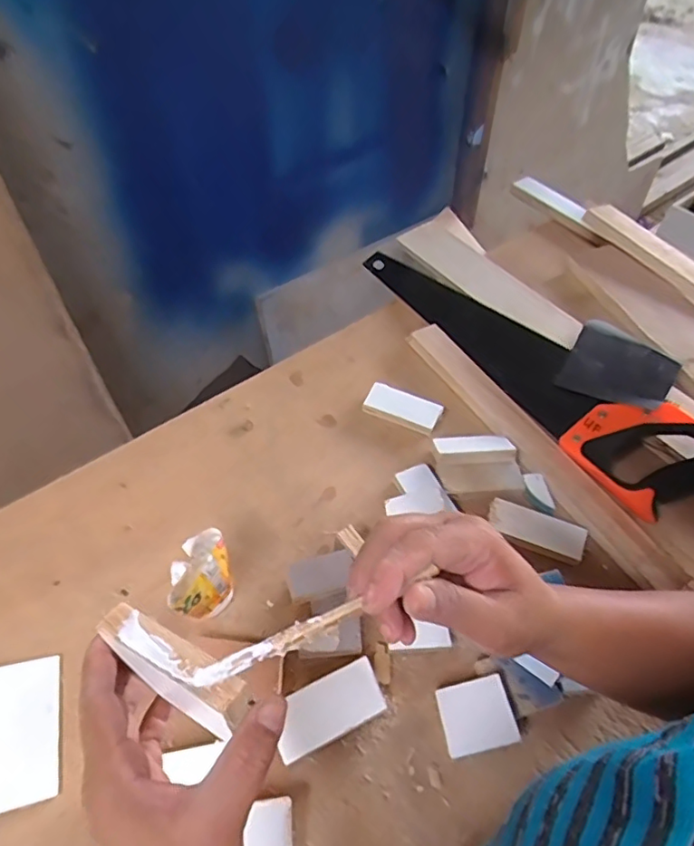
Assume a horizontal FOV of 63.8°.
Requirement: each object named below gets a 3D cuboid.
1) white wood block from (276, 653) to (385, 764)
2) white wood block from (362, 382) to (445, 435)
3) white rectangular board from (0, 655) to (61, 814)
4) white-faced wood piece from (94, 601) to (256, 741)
[{"bbox_3d":[-0.015,0.226,0.444,0.088,0.005,0.043,-20,70,-20],"label":"white wood block"},{"bbox_3d":[0.065,-0.017,0.650,0.085,0.019,0.041,22,53,15],"label":"white wood block"},{"bbox_3d":[-0.260,0.239,0.431,0.070,0.004,0.104,-9,55,-14],"label":"white rectangular board"},{"bbox_3d":[-0.085,0.115,0.268,0.089,0.017,0.024,21,50,30],"label":"white-faced wood piece"}]

